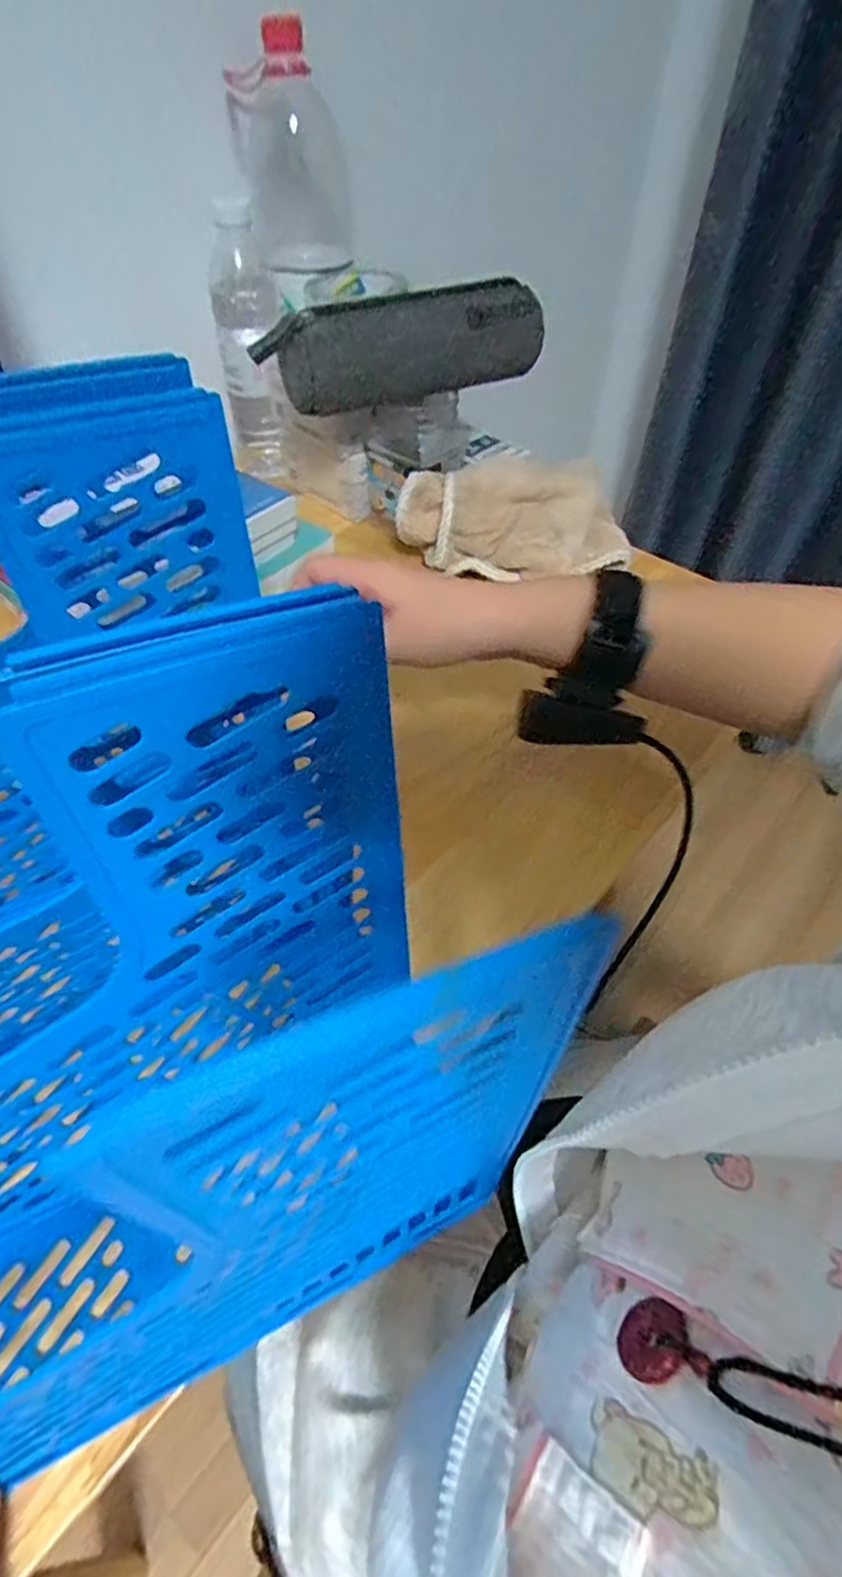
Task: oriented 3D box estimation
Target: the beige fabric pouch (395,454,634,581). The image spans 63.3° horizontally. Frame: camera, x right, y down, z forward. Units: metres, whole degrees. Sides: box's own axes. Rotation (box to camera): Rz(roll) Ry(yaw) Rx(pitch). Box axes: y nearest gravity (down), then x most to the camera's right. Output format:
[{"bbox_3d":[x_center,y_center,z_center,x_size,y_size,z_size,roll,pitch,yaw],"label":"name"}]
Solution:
[{"bbox_3d":[0.081,-0.230,0.578,0.197,0.089,0.028,-5,17,-7],"label":"beige fabric pouch"}]

